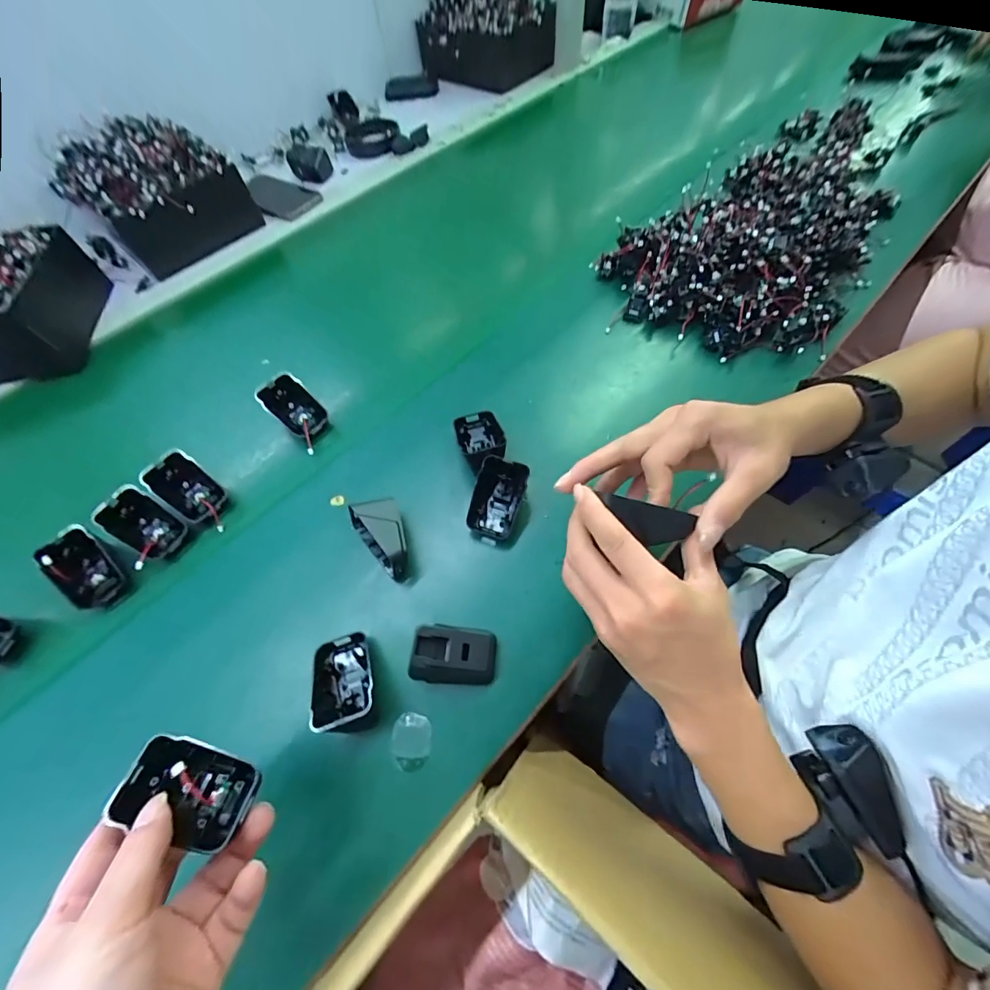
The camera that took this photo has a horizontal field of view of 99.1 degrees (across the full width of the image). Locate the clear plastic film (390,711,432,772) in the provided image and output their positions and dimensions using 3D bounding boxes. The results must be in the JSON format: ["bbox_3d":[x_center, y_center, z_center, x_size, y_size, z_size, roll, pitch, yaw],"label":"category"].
[{"bbox_3d":[-0.063,0.184,0.315,0.030,0.004,0.036,7,62,7],"label":"clear plastic film"}]

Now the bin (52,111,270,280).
[{"bbox_3d":[-0.492,-0.436,0.621,0.235,0.106,0.190,35,69,20],"label":"bin"}]

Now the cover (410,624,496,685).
[{"bbox_3d":[-0.033,0.119,0.329,0.066,0.036,0.049,4,62,5],"label":"cover"}]

